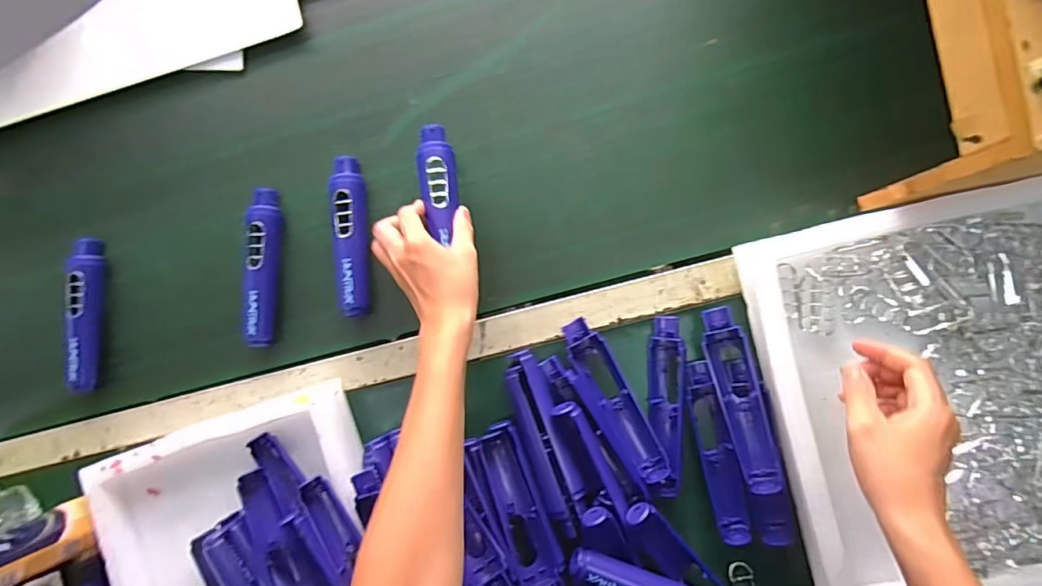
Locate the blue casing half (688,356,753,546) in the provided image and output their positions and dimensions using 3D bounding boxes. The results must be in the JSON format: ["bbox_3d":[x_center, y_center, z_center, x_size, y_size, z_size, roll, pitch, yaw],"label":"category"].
[{"bbox_3d":[0.194,0.156,0.513,0.035,0.021,0.178,-13,87,6],"label":"blue casing half"}]

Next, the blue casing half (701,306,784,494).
[{"bbox_3d":[0.211,0.100,0.498,0.037,0.026,0.174,-16,87,6],"label":"blue casing half"}]

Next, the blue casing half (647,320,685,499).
[{"bbox_3d":[0.144,0.112,0.517,0.032,0.023,0.174,2,89,7],"label":"blue casing half"}]

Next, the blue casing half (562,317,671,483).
[{"bbox_3d":[0.094,0.107,0.523,0.036,0.021,0.174,-29,85,5],"label":"blue casing half"}]

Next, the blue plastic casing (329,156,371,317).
[{"bbox_3d":[-0.182,-0.062,0.558,0.032,0.026,0.170,-7,88,7],"label":"blue plastic casing"}]

